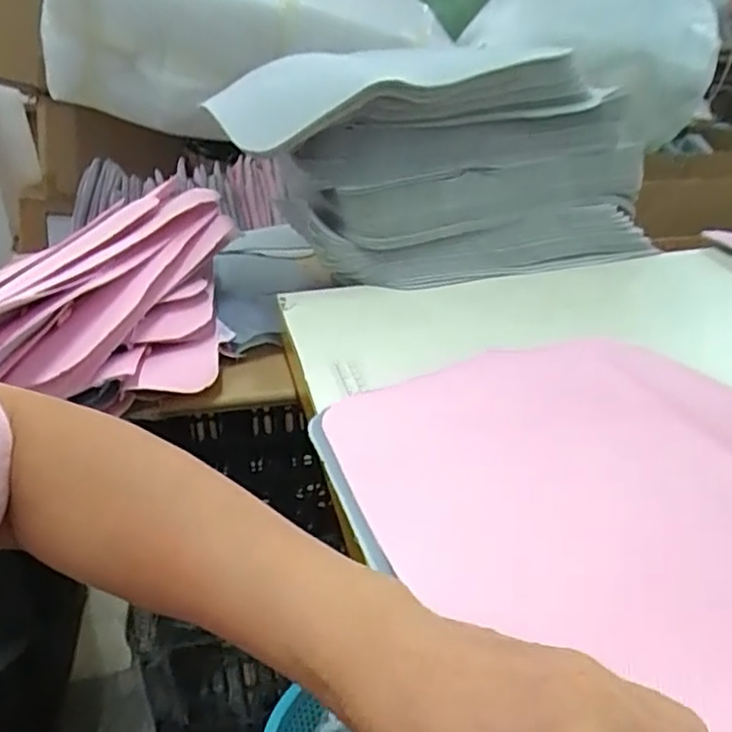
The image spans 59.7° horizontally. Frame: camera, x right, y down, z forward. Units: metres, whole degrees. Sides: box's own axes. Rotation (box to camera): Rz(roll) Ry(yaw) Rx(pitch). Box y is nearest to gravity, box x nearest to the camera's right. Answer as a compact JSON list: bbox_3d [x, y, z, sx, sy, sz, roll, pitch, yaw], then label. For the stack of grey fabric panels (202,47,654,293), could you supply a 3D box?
[{"bbox_3d":[0.107,-0.196,0.684,0.398,0.229,0.145,-11,28,-16],"label":"stack of grey fabric panels"}]

